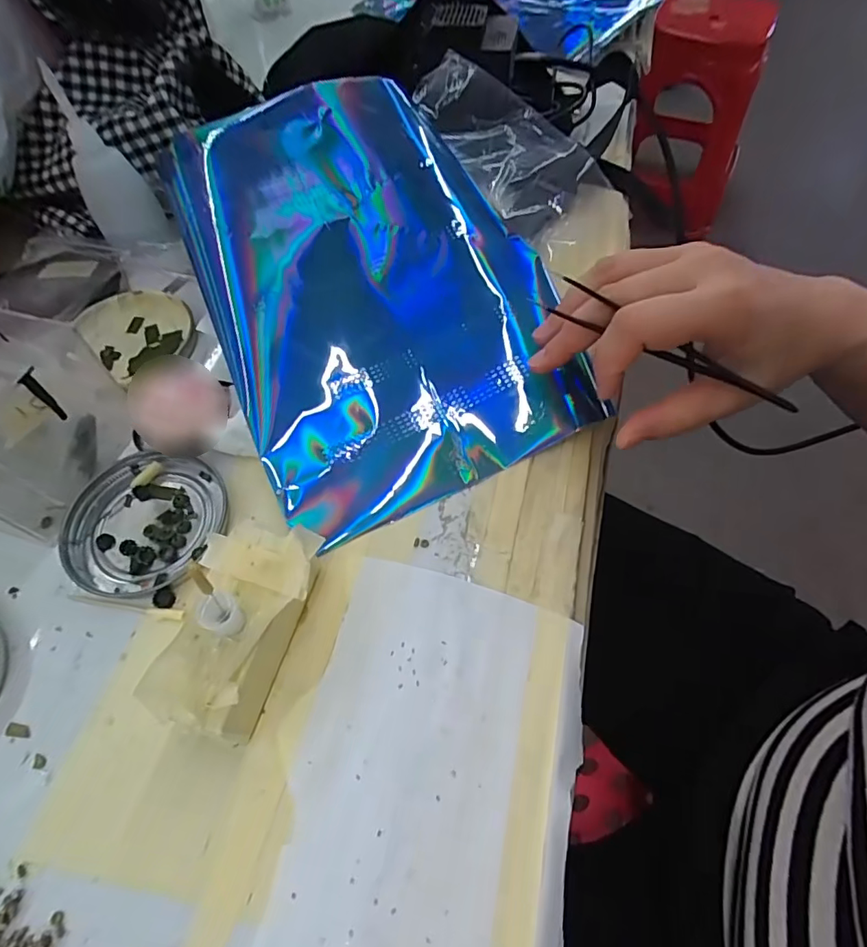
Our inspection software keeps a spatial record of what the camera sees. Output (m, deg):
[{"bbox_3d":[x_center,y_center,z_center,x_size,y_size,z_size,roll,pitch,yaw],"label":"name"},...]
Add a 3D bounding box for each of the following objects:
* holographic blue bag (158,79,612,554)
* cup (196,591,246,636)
[{"bbox_3d":[-0.046,-0.125,0.308,0.182,0.062,0.294,-23,62,-12],"label":"holographic blue bag"},{"bbox_3d":[-0.083,0.054,0.197,0.016,0.017,0.014,28,64,16],"label":"cup"}]

